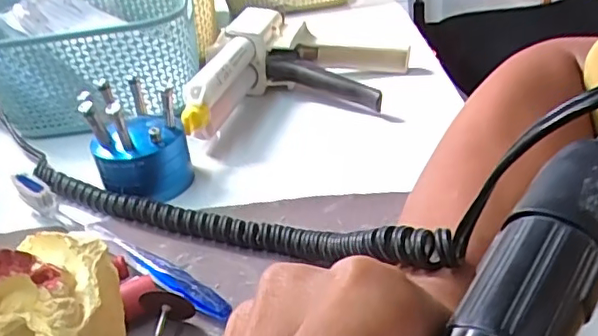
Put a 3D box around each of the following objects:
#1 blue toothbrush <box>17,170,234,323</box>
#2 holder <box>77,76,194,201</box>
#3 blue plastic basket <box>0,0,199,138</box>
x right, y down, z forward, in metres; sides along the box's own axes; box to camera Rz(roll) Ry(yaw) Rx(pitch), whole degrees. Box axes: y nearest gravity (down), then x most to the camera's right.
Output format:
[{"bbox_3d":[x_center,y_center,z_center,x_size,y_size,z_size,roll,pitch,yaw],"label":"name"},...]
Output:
[{"bbox_3d":[-0.104,0.039,0.314,0.181,0.023,0.011,18,40,35],"label":"blue toothbrush"},{"bbox_3d":[-0.103,-0.023,0.367,0.057,0.067,0.054,-17,33,-16],"label":"holder"},{"bbox_3d":[-0.165,-0.093,0.488,0.156,0.081,0.122,-9,31,-2],"label":"blue plastic basket"}]

